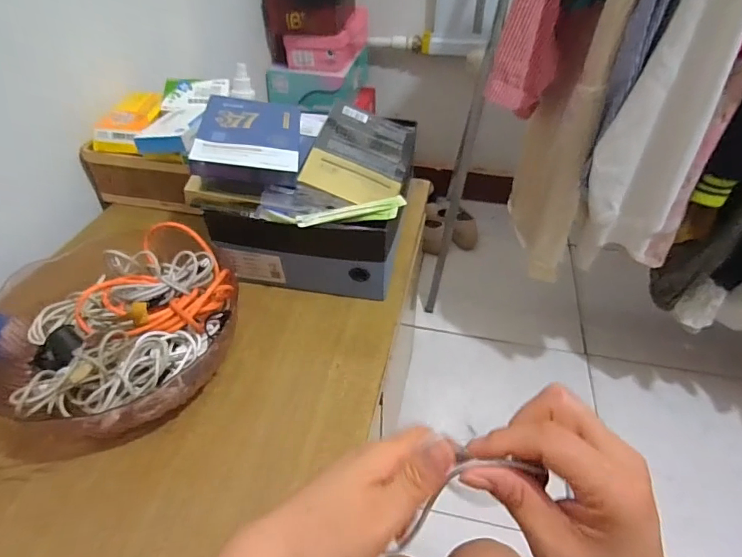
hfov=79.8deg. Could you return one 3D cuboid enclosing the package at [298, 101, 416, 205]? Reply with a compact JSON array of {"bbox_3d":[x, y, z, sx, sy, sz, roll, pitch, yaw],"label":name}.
[{"bbox_3d":[-0.008,-0.165,0.588,0.128,0.020,0.181,21,54,-8],"label":"package"}]

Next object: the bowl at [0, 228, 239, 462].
[{"bbox_3d":[-0.282,0.058,0.476,0.246,0.106,0.253,0,43,0],"label":"bowl"}]

